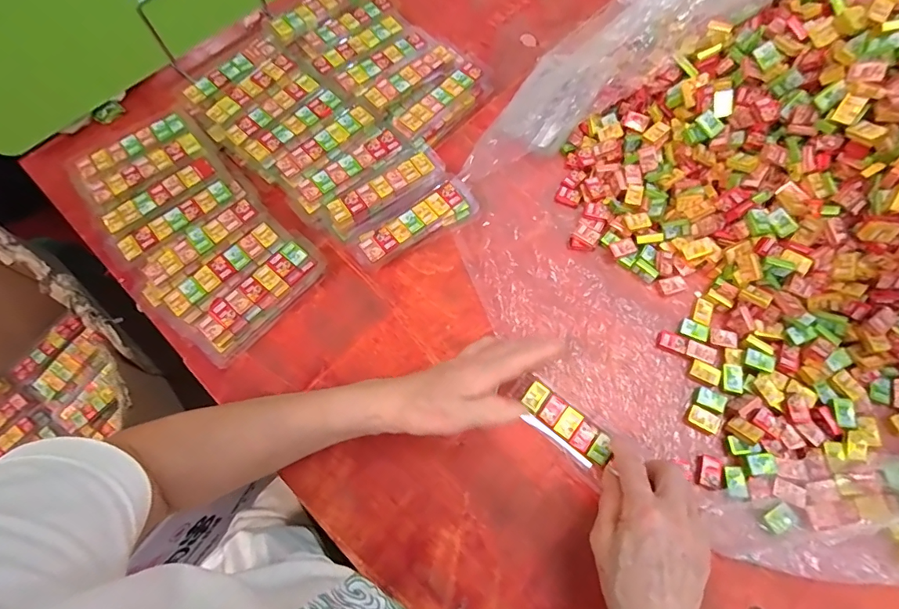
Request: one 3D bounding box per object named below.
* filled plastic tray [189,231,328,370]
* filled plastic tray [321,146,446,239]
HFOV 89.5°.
[{"bbox_3d":[-0.188,-0.008,0.452,0.050,0.036,0.146,40,75,16],"label":"filled plastic tray"},{"bbox_3d":[-0.069,-0.125,0.497,0.143,0.037,0.049,-39,72,-13],"label":"filled plastic tray"}]

